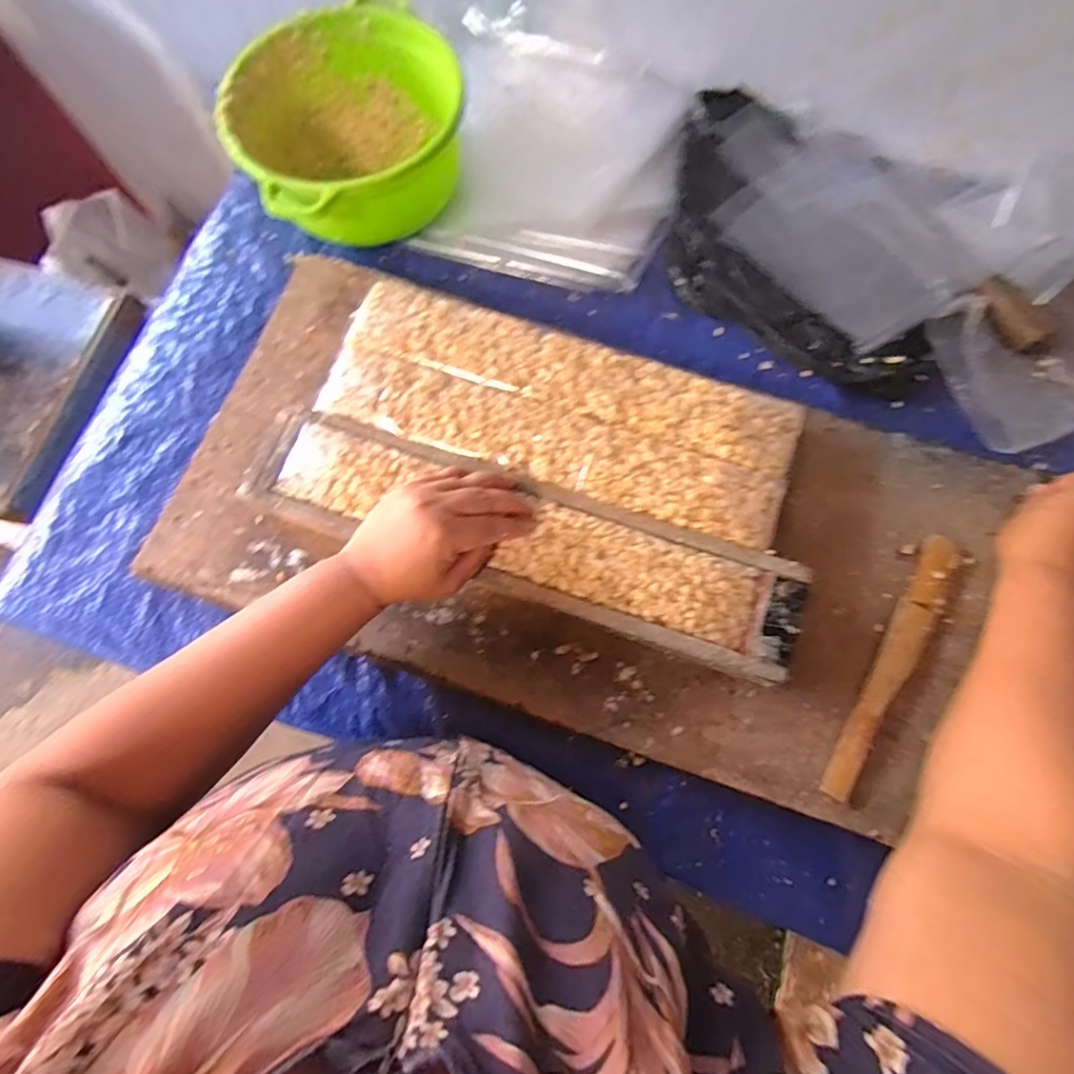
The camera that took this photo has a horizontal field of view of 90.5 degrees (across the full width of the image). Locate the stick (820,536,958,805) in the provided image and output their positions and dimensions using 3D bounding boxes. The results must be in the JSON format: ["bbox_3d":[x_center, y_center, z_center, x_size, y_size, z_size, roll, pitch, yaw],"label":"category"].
[{"bbox_3d":[0.268,0.094,0.398,0.026,0.015,0.216,31,78,8],"label":"stick"}]

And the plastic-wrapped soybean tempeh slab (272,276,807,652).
[{"bbox_3d":[0.004,-0.063,0.431,0.377,0.037,0.205,18,77,5],"label":"plastic-wrapped soybean tempeh slab"}]

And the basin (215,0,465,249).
[{"bbox_3d":[-0.167,-0.369,0.490,0.199,0.085,0.197,0,76,0],"label":"basin"}]

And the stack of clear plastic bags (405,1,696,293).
[{"bbox_3d":[0.023,-0.387,0.537,0.240,0.031,0.279,13,76,3],"label":"stack of clear plastic bags"}]

